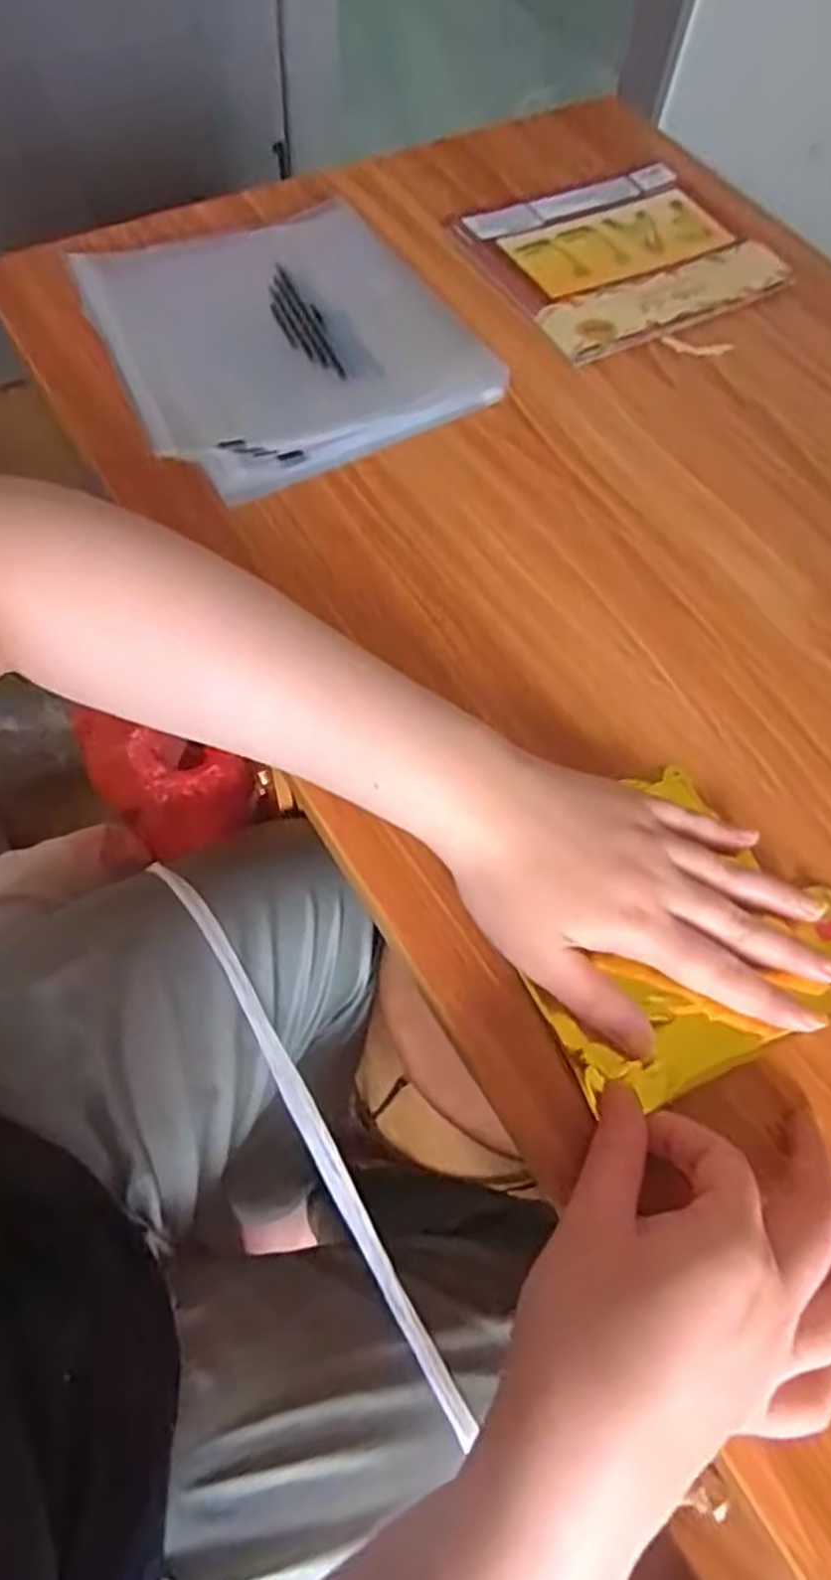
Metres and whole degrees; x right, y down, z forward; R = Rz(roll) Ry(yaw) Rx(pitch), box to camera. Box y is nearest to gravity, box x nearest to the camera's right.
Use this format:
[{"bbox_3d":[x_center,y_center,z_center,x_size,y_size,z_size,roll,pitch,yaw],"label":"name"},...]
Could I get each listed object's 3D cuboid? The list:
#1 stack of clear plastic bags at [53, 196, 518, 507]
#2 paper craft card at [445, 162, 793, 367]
[{"bbox_3d":[-0.084,-0.290,0.487,0.204,0.021,0.216,-25,69,-16],"label":"stack of clear plastic bags"},{"bbox_3d":[0.146,-0.381,0.554,0.191,0.006,0.162,-25,69,-14],"label":"paper craft card"}]

